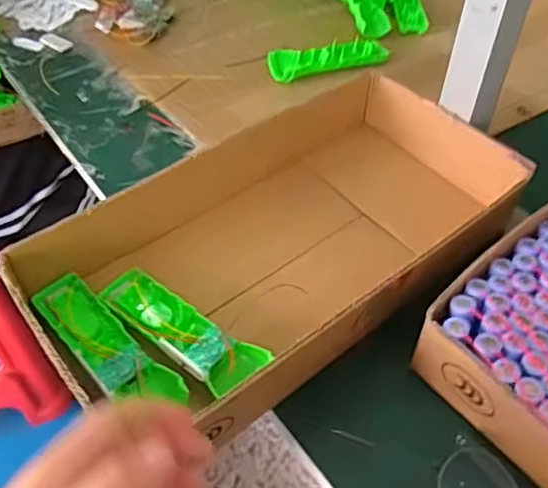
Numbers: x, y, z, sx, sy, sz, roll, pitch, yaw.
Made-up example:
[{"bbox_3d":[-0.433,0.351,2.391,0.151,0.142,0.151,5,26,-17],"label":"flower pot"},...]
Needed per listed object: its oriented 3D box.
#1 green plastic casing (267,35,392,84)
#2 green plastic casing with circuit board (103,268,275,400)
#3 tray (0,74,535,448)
[{"bbox_3d":[0.071,-0.246,0.775,0.163,0.022,0.048,-17,48,-19],"label":"green plastic casing"},{"bbox_3d":[-0.077,0.070,0.477,0.153,0.027,0.049,33,52,27],"label":"green plastic casing with circuit board"},{"bbox_3d":[0.019,-0.004,0.524,0.423,0.099,0.214,-29,53,-28],"label":"tray"}]

